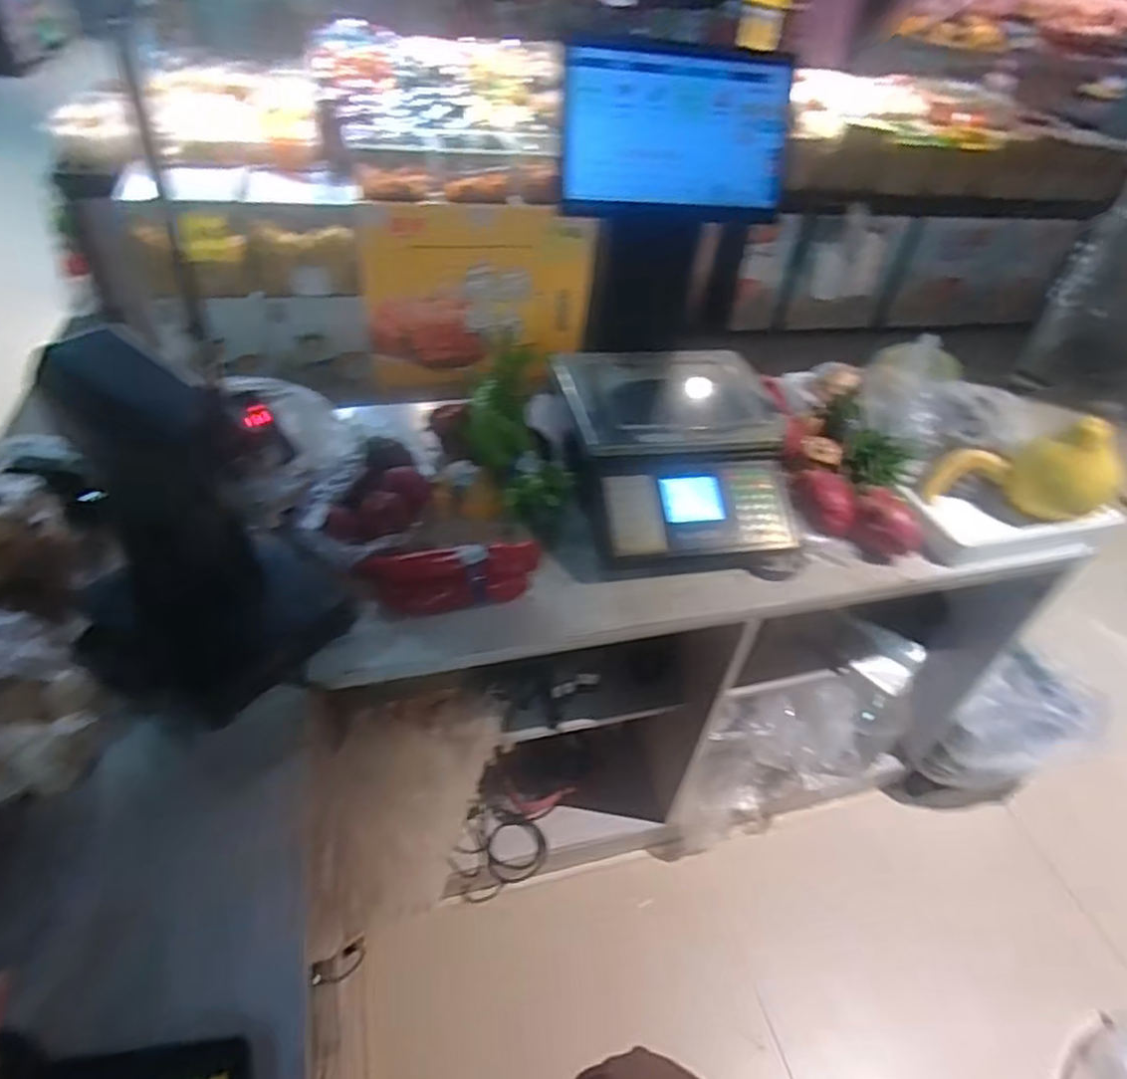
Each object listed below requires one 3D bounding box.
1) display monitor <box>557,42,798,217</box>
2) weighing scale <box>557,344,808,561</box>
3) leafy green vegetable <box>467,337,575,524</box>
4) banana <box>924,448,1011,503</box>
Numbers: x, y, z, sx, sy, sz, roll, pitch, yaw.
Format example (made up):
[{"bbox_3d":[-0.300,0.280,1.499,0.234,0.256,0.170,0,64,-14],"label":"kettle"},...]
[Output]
[{"bbox_3d":[0.176,-0.609,1.042,0.360,0.217,0.032,-5,26,-15],"label":"display monitor"},{"bbox_3d":[0.186,-0.161,1.148,0.352,0.150,0.414,-6,44,-14],"label":"weighing scale"},{"bbox_3d":[-0.089,-0.179,1.147,0.149,0.098,0.306,-9,72,-18],"label":"leafy green vegetable"},{"bbox_3d":[0.703,-0.120,1.210,0.155,0.050,0.063,-18,42,12],"label":"banana"}]

